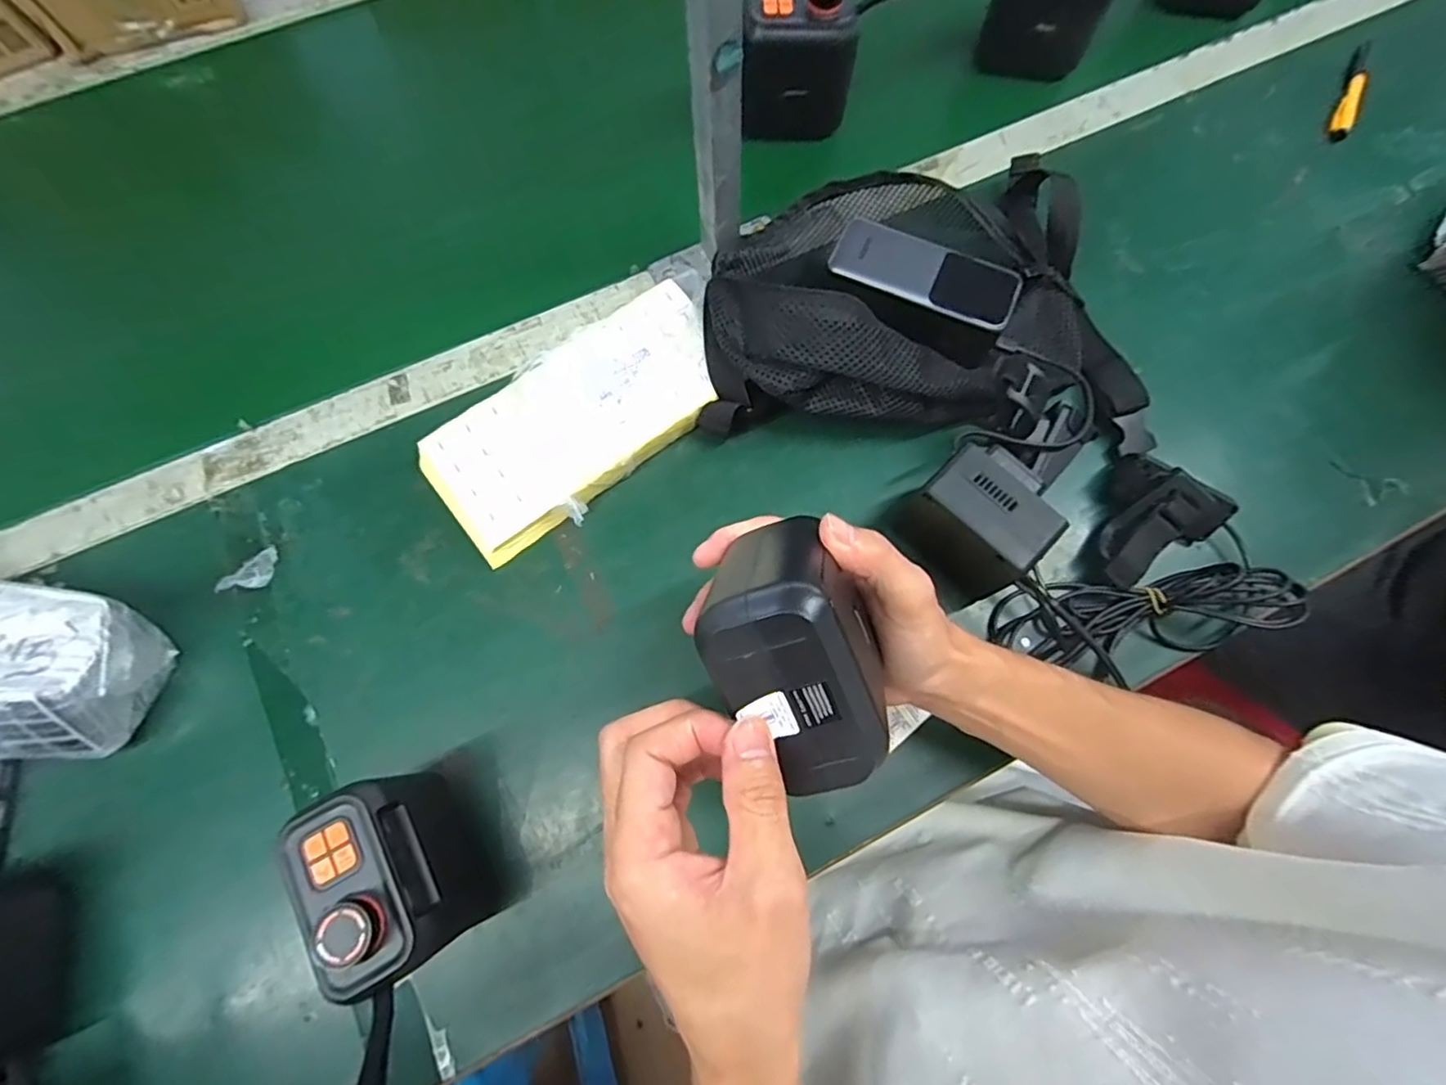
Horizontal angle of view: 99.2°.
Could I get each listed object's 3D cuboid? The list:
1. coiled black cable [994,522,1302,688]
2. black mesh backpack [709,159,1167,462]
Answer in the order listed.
[{"bbox_3d":[0.271,0.043,0.397,0.182,0.038,0.078,-12,74,-3],"label":"coiled black cable"},{"bbox_3d":[0.142,-0.183,0.432,0.307,0.076,0.241,0,74,-2],"label":"black mesh backpack"}]

